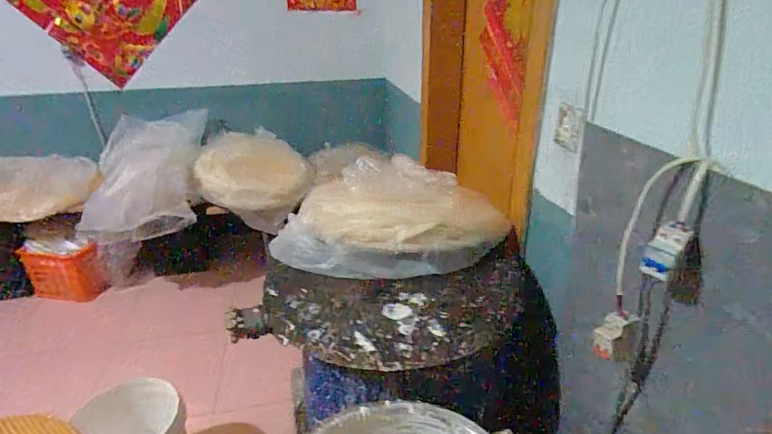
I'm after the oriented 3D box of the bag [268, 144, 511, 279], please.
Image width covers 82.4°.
[{"bbox_3d":[-0.005,-0.007,1.162,0.583,0.259,0.279,4,27,9],"label":"bag"}]

